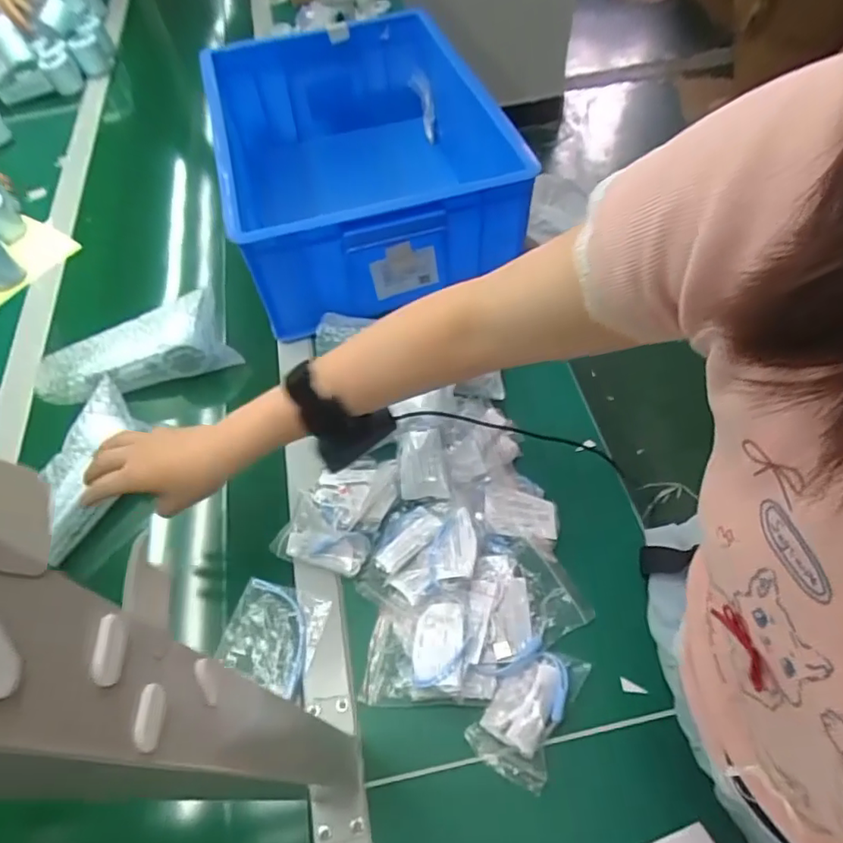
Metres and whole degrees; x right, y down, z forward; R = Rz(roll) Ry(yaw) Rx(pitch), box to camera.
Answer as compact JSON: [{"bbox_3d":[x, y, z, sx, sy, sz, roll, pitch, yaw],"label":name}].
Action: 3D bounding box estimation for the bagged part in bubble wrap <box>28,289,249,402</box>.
[{"bbox_3d":[-0.336,-0.081,0.662,0.209,0.078,0.055,-21,57,-9],"label":"bagged part in bubble wrap"}]

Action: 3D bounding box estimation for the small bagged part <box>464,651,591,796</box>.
[{"bbox_3d":[0.087,0.233,0.460,0.063,0.029,0.104,23,61,19],"label":"small bagged part"}]

